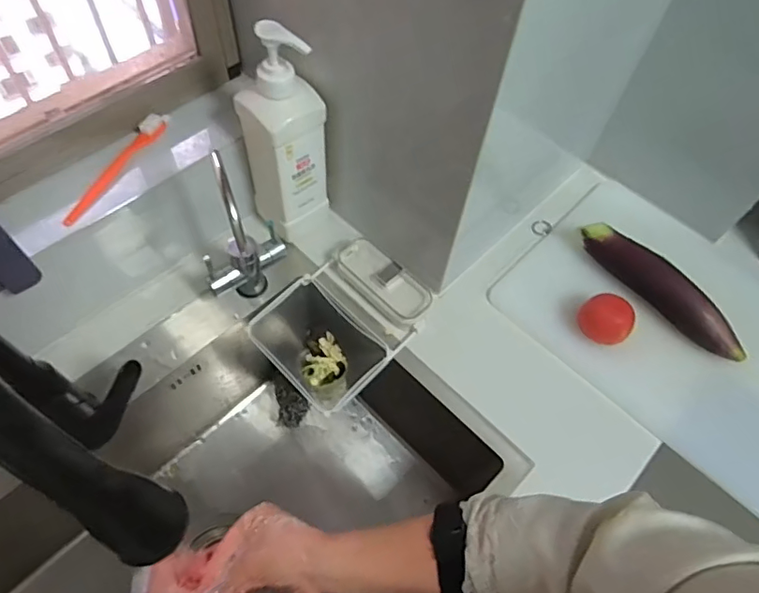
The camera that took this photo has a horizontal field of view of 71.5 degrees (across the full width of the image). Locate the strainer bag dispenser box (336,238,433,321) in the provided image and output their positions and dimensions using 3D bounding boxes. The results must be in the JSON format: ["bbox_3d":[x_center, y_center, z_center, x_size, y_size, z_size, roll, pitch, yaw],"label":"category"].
[{"bbox_3d":[0.005,-0.020,0.707,0.061,0.033,0.139,-38,68,-23],"label":"strainer bag dispenser box"}]

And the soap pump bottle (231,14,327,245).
[{"bbox_3d":[-0.113,-0.190,0.633,0.080,0.273,0.071,-36,67,-22],"label":"soap pump bottle"}]

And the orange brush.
[{"bbox_3d":[-0.298,-0.149,0.600,0.017,0.025,0.170,25,60,11],"label":"orange brush"}]

